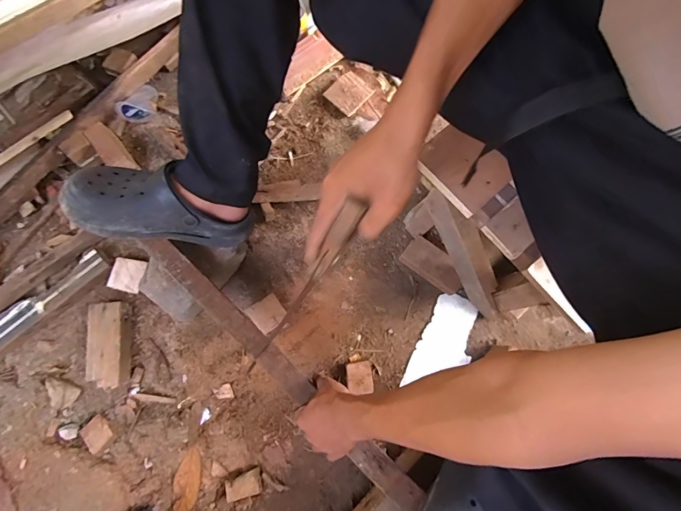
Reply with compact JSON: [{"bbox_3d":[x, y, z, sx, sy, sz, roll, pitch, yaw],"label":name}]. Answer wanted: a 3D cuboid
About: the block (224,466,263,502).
[{"bbox_3d":[-0.160,0.381,0.620,0.063,0.015,0.036,-20,75,-5],"label":"block"}]

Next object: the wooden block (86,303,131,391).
[{"bbox_3d":[-0.407,0.157,0.661,0.059,0.042,0.143,-7,75,-1],"label":"wooden block"}]

